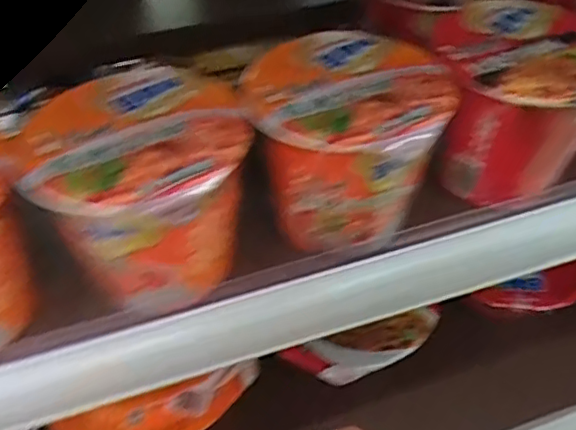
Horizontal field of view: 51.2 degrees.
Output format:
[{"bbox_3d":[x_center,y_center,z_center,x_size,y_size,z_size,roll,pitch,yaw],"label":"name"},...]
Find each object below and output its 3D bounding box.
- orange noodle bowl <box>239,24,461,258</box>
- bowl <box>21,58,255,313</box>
[{"bbox_3d":[0.032,-0.043,0.348,0.106,0.087,0.110,0,47,-1],"label":"orange noodle bowl"},{"bbox_3d":[-0.075,-0.015,0.322,0.106,0.085,0.104,0,47,-1],"label":"bowl"}]

